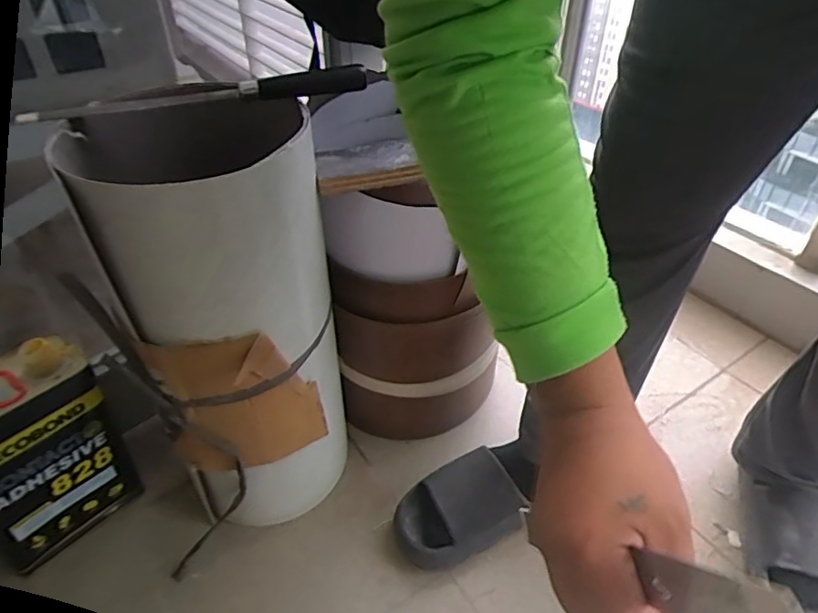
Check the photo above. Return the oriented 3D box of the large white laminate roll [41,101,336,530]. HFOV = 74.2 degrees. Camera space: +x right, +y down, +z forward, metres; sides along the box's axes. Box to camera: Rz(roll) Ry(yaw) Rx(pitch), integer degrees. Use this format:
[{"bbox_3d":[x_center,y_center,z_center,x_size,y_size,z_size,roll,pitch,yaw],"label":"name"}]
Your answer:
[{"bbox_3d":[-0.186,0.040,0.637,0.189,0.501,0.204,-5,40,-7],"label":"large white laminate roll"}]

